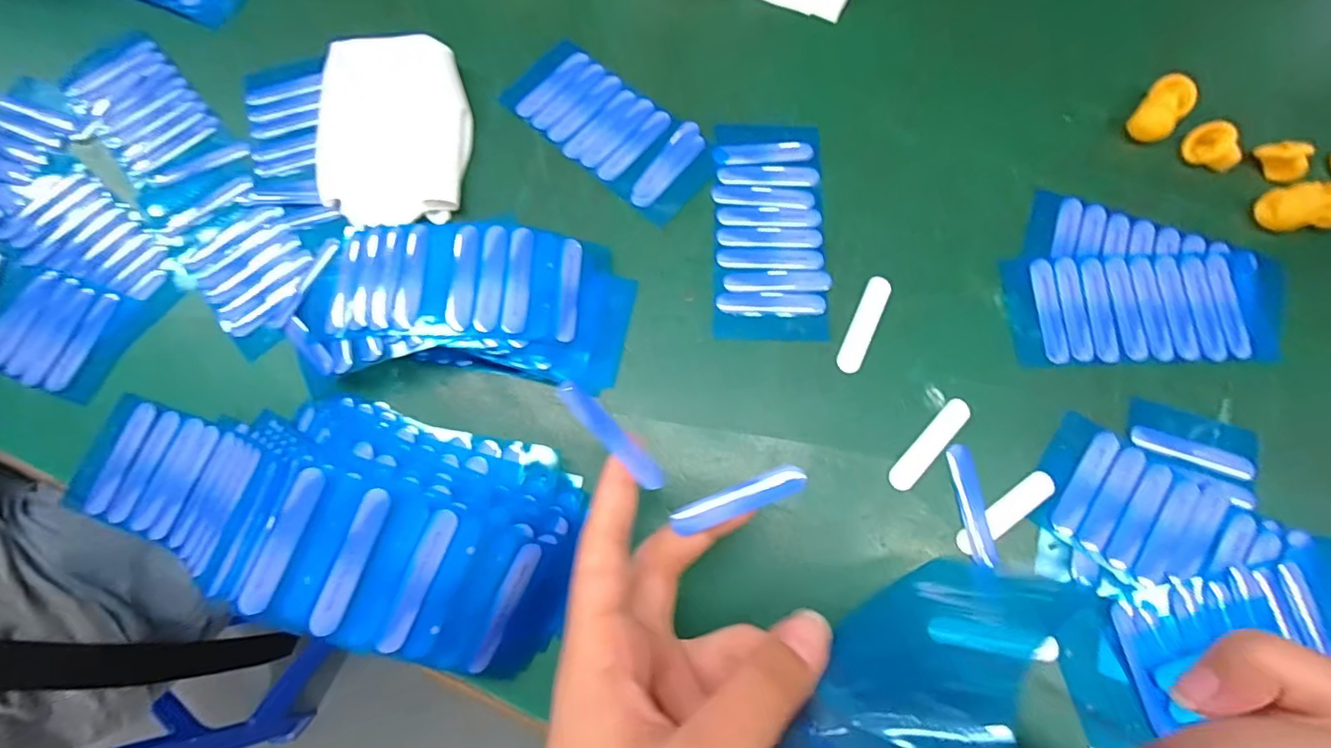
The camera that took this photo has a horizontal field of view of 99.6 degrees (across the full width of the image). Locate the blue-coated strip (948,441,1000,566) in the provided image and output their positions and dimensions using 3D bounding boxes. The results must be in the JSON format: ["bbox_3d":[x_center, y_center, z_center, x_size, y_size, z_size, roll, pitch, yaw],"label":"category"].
[{"bbox_3d":[0.134,0.057,0.247,0.011,0.004,0.052,-6,74,-1],"label":"blue-coated strip"}]

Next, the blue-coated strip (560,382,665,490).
[{"bbox_3d":[-0.019,0.022,0.203,0.050,0.004,0.010,49,53,-7],"label":"blue-coated strip"}]

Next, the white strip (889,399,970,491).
[{"bbox_3d":[0.119,0.031,0.252,0.011,0.004,0.050,42,79,11],"label":"white strip"}]

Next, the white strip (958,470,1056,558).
[{"bbox_3d":[0.147,0.060,0.242,0.051,0.004,0.011,-34,77,-8],"label":"white strip"}]

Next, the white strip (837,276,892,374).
[{"bbox_3d":[0.095,-0.024,0.268,0.011,0.004,0.051,24,76,7],"label":"white strip"}]

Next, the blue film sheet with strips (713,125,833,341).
[{"bbox_3d":[0.053,-0.074,0.284,0.054,0.004,0.117,1,74,1],"label":"blue film sheet with strips"}]

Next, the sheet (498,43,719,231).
[{"bbox_3d":[-0.029,-0.132,0.299,0.119,0.004,0.053,39,79,11],"label":"sheet"}]

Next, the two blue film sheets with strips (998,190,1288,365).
[{"bbox_3d":[0.228,-0.047,0.271,0.124,0.004,0.085,0,74,1],"label":"two blue film sheets with strips"}]

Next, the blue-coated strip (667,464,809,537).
[{"bbox_3d":[0.028,0.046,0.210,0.050,0.005,0.011,-20,75,2],"label":"blue-coated strip"}]

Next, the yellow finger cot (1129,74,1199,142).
[{"bbox_3d":[0.257,-0.137,0.291,0.020,0.020,0.032,40,79,11],"label":"yellow finger cot"}]

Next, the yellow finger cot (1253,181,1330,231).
[{"bbox_3d":[0.313,-0.081,0.276,0.038,0.017,0.020,-1,74,1],"label":"yellow finger cot"}]

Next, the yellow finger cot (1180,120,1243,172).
[{"bbox_3d":[0.279,-0.115,0.287,0.015,0.020,0.026,-36,77,-9],"label":"yellow finger cot"}]

